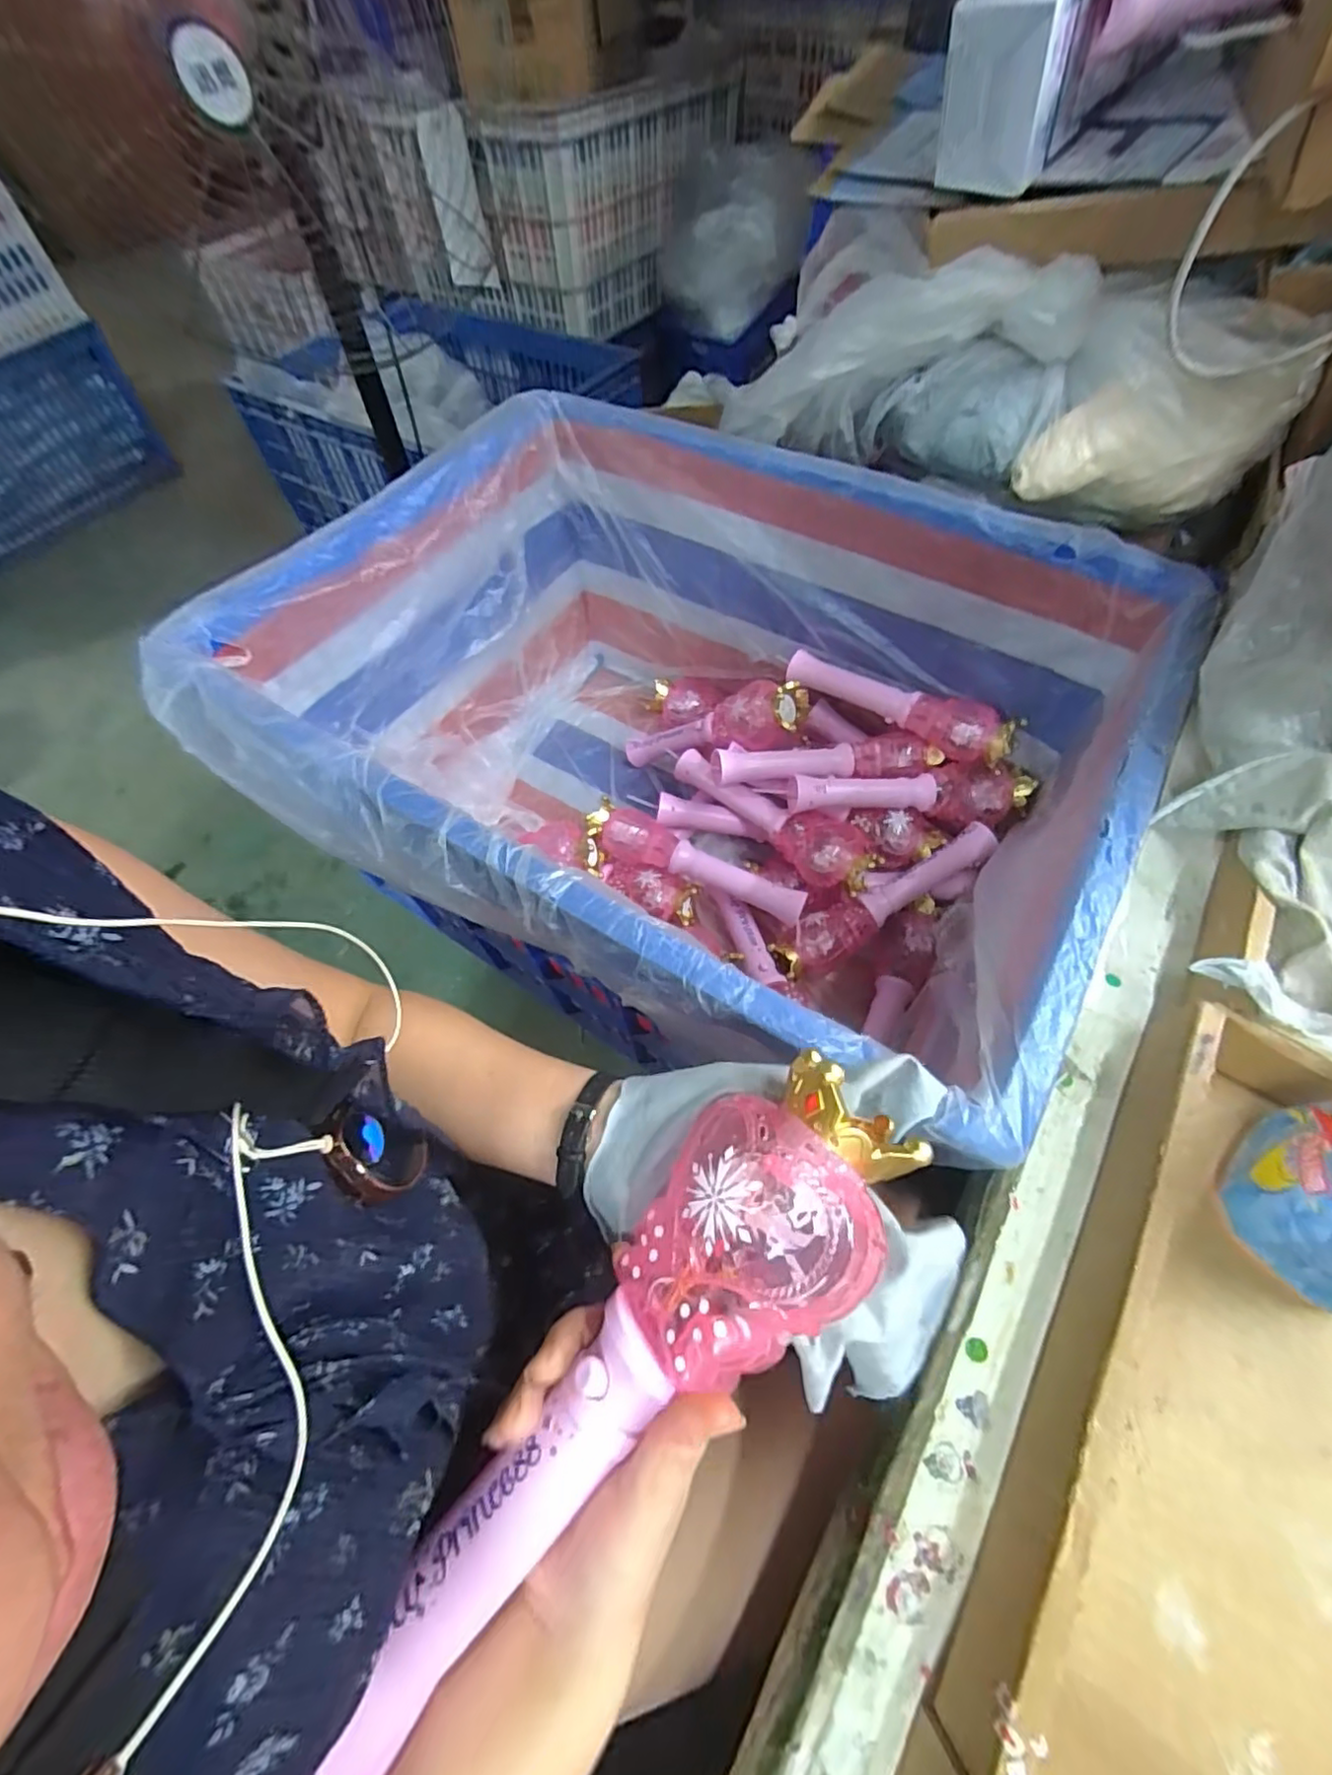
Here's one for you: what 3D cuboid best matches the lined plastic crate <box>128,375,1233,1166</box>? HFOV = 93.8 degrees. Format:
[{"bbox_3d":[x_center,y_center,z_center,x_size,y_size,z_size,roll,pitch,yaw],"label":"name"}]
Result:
[{"bbox_3d":[0.019,-0.142,0.746,0.811,0.423,0.651,29,64,18],"label":"lined plastic crate"}]

